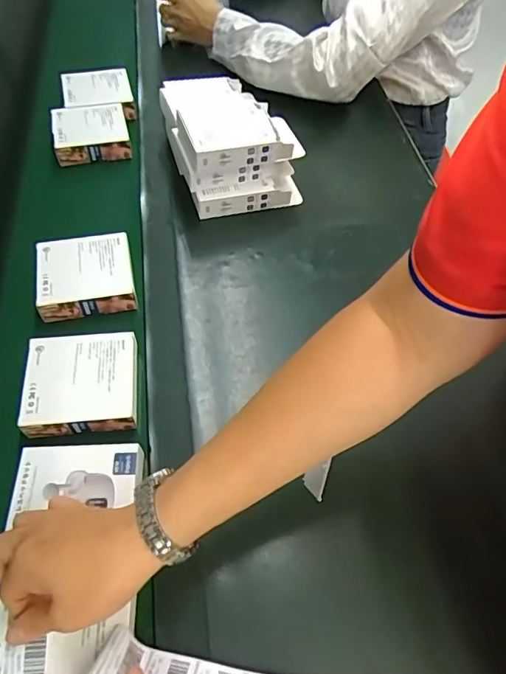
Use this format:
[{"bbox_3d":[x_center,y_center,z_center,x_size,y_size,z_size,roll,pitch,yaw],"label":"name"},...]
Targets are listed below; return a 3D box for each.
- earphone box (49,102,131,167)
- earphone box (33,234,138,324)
[{"bbox_3d":[-0.220,-0.276,0.671,0.097,0.038,0.096,-13,56,-8],"label":"earphone box"},{"bbox_3d":[-0.179,-0.067,0.525,0.096,0.032,0.088,-13,56,-8],"label":"earphone box"}]

